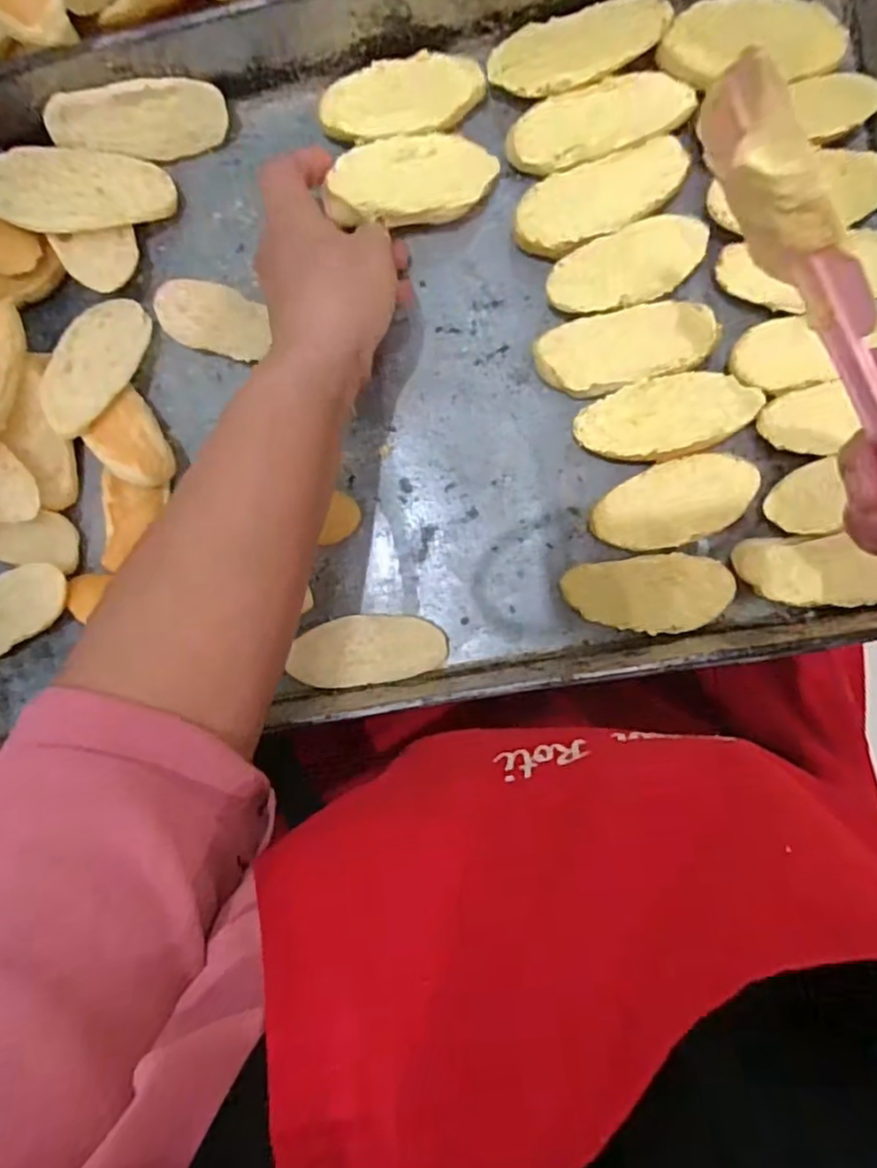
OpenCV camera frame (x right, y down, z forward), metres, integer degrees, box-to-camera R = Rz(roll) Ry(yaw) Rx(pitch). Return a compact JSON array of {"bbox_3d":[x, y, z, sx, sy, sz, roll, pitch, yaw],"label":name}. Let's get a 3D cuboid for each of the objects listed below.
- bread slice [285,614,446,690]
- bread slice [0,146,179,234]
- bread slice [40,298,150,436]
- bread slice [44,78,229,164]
[{"bbox_3d":[-0.041,0.038,0.395,0.088,0.013,0.040,-6,92,4],"label":"bread slice"},{"bbox_3d":[-0.201,-0.222,0.377,0.098,0.007,0.043,-11,93,-18],"label":"bread slice"},{"bbox_3d":[-0.200,-0.126,0.390,0.040,0.013,0.086,27,76,-16],"label":"bread slice"},{"bbox_3d":[-0.168,-0.260,0.378,0.095,0.039,0.013,-13,55,1],"label":"bread slice"}]

